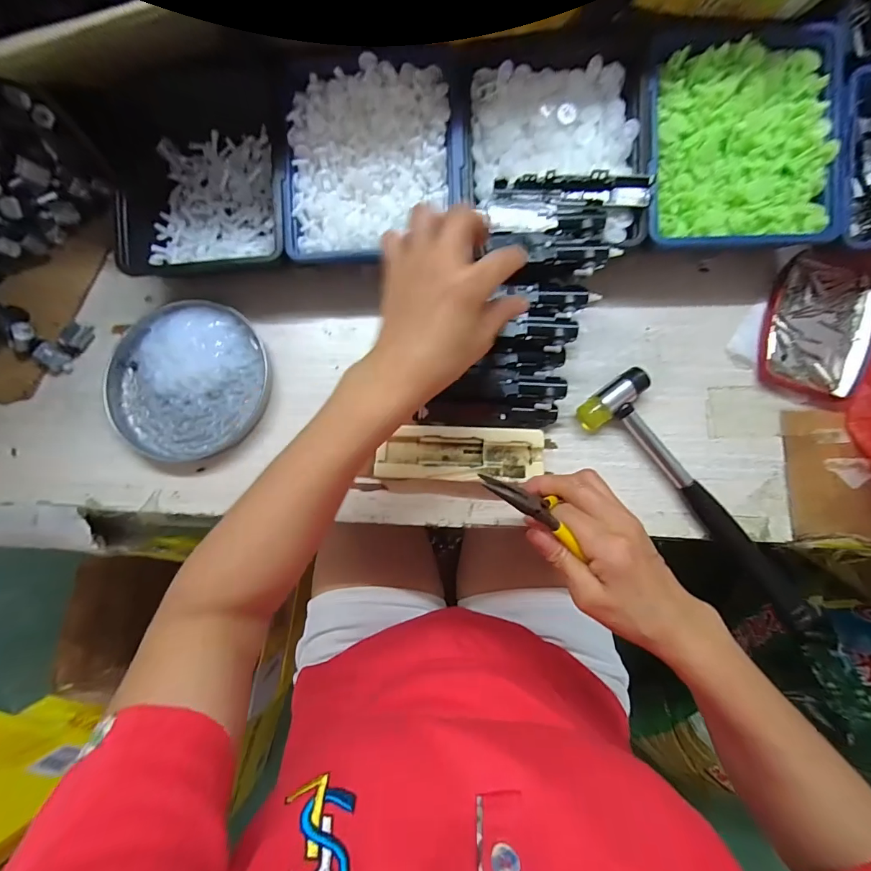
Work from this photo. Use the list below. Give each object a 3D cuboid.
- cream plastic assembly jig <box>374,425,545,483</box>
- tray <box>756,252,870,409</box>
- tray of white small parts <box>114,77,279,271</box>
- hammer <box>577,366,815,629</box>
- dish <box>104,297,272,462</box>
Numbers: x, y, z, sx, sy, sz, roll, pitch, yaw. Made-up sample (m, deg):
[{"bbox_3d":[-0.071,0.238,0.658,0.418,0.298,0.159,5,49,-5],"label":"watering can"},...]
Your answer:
[{"bbox_3d":[0.021,0.016,0.344,0.134,0.022,0.045,3,82,3],"label":"cream plastic assembly jig"},{"bbox_3d":[0.330,-0.095,0.348,0.086,0.013,0.134,21,84,5],"label":"tray"},{"bbox_3d":[-0.201,-0.223,0.373,0.139,0.058,0.167,-6,82,2],"label":"tray of white small parts"},{"bbox_3d":[0.213,0.052,0.329,0.061,0.022,0.232,-37,82,-3],"label":"hammer"},{"bbox_3d":[-0.226,-0.053,0.369,0.141,0.020,0.142,0,82,3],"label":"dish"}]

